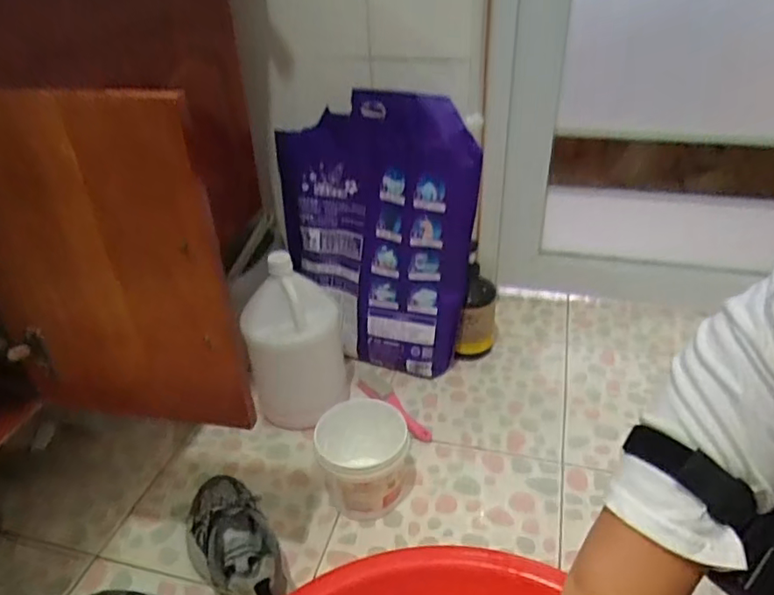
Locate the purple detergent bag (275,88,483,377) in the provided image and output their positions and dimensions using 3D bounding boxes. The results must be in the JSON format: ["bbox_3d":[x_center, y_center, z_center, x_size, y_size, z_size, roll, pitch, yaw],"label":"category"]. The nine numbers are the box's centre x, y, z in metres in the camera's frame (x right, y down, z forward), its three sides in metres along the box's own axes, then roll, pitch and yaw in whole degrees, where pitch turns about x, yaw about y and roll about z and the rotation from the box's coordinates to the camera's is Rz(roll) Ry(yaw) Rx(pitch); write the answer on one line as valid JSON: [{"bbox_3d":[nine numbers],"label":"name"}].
[{"bbox_3d":[-0.020,-0.086,0.966,0.317,0.452,0.120,19,39,28],"label":"purple detergent bag"}]

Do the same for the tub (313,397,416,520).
[{"bbox_3d":[-0.028,0.224,0.792,0.126,0.111,0.115,-3,34,1],"label":"tub"}]

